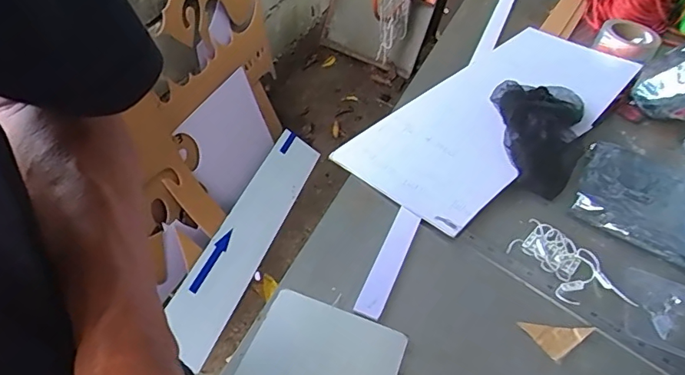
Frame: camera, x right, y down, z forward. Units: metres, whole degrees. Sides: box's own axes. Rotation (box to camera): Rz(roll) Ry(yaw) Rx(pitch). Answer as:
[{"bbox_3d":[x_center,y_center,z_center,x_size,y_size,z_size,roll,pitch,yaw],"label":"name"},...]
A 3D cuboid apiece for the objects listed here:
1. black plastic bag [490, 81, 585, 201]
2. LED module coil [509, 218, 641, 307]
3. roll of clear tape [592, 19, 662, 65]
[{"bbox_3d":[0.276,-0.086,0.719,0.136,0.052,0.205,19,46,11],"label":"black plastic bag"},{"bbox_3d":[0.259,0.093,0.574,0.076,0.017,0.129,-30,56,-31],"label":"LED module coil"},{"bbox_3d":[0.529,-0.275,0.947,0.110,0.054,0.110,4,45,-4],"label":"roll of clear tape"}]

